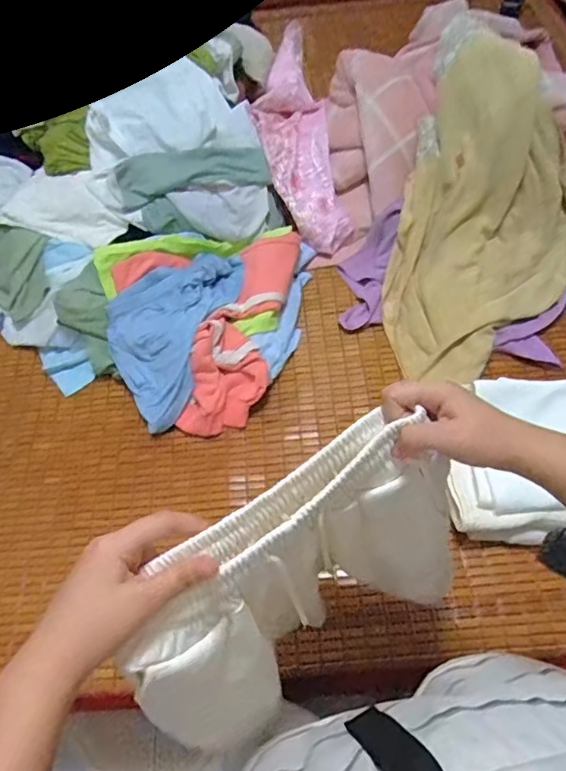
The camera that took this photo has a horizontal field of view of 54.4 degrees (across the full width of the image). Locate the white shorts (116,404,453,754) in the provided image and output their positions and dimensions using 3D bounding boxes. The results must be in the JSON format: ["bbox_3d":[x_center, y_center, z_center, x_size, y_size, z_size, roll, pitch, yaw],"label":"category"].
[{"bbox_3d":[0.024,0.172,0.460,0.278,0.232,0.103,-32,60,-16],"label":"white shorts"}]

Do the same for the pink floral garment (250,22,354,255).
[{"bbox_3d":[0.029,-0.526,1.187,0.158,0.054,0.497,-12,84,-4],"label":"pink floral garment"}]

